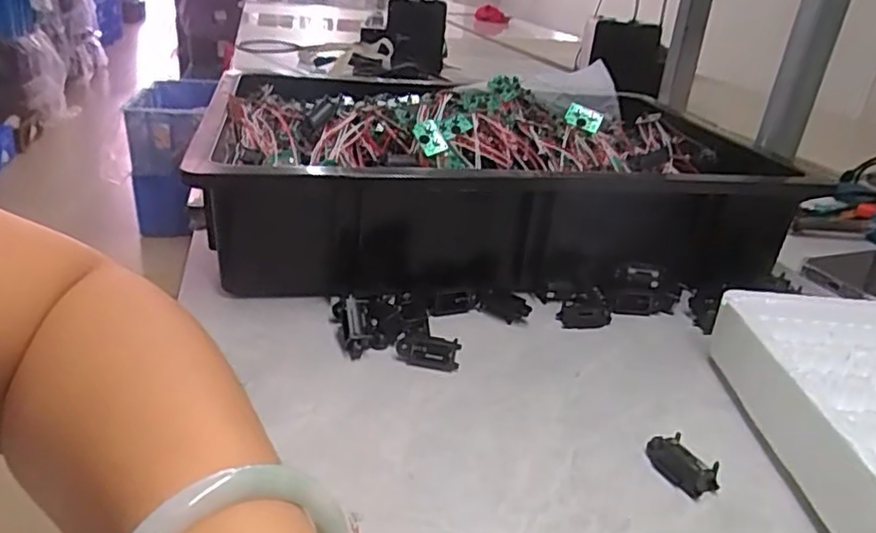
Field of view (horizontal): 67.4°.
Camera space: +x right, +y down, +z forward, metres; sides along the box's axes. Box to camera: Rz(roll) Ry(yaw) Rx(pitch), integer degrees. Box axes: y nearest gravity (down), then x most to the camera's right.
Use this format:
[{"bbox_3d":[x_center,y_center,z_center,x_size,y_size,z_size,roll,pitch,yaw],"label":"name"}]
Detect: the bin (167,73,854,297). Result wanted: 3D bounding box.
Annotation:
[{"bbox_3d":[0.033,-0.069,0.538,0.398,0.110,0.284,0,25,-11],"label":"bin"}]

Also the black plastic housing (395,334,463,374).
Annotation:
[{"bbox_3d":[-0.006,0.049,0.376,0.037,0.017,0.008,11,25,13],"label":"black plastic housing"}]

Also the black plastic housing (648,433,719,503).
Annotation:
[{"bbox_3d":[0.114,0.091,0.308,0.015,0.013,0.033,-6,27,-24],"label":"black plastic housing"}]

